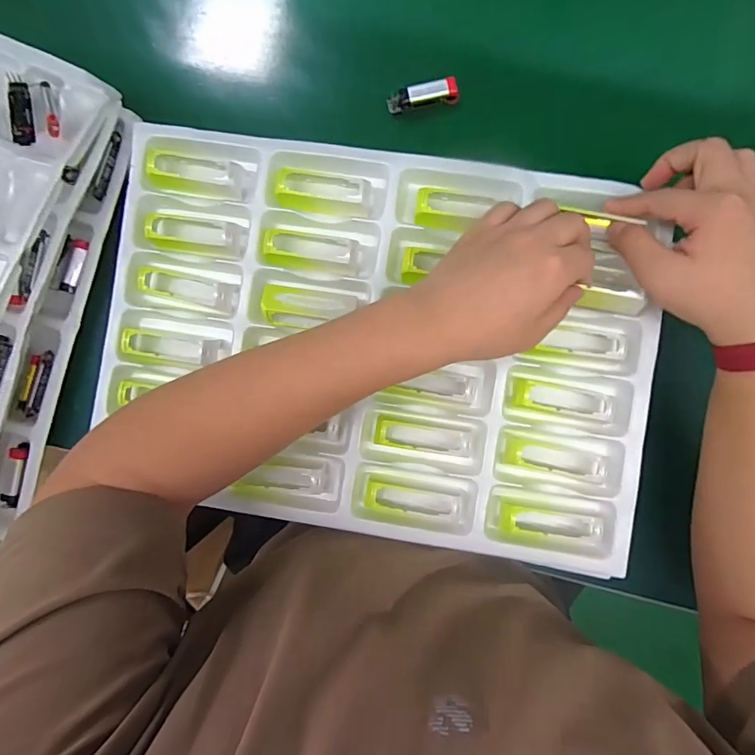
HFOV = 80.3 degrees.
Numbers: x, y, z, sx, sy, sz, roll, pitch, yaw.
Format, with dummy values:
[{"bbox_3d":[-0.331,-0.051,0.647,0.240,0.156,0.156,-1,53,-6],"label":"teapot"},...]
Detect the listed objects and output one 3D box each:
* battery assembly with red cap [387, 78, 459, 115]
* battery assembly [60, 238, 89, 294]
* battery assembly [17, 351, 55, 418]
[{"bbox_3d":[0.045,-0.280,0.445,0.070,0.015,0.018,-7,89,3],"label":"battery assembly with red cap"},{"bbox_3d":[-0.310,-0.114,0.459,0.010,0.013,0.055,18,90,4],"label":"battery assembly"},{"bbox_3d":[-0.345,0.007,0.451,0.014,0.017,0.068,23,90,4],"label":"battery assembly"}]

